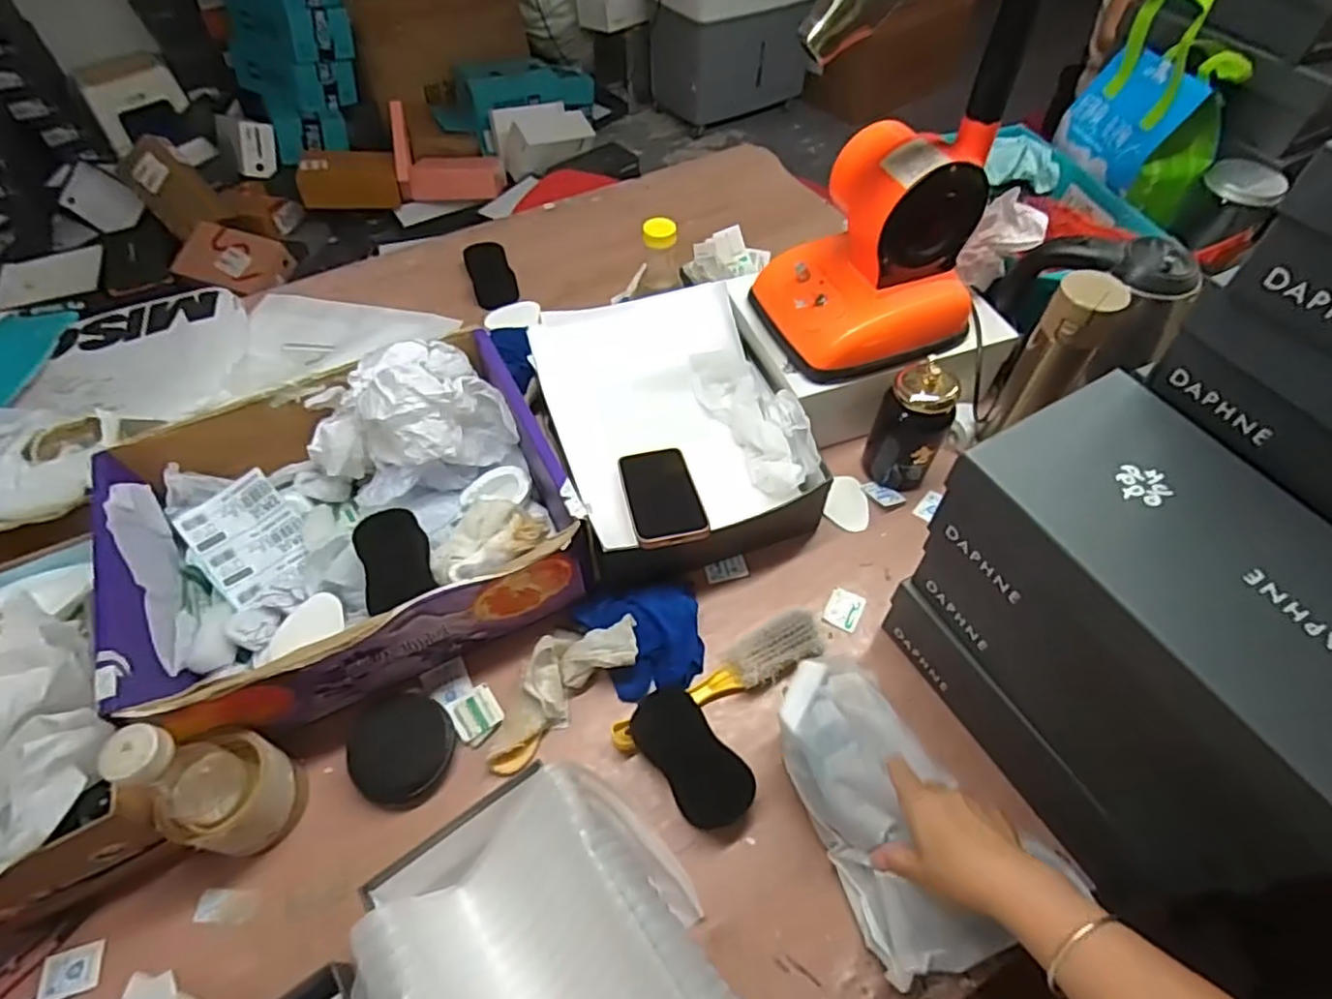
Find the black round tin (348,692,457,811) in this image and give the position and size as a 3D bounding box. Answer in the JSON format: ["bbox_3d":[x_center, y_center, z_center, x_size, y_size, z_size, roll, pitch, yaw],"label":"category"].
[{"bbox_3d":[-0.244,0.228,0.630,0.089,0.026,0.094,0,55,0],"label":"black round tin"}]

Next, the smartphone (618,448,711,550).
[{"bbox_3d":[-0.005,-0.005,0.713,0.074,0.011,0.140,-8,40,-8],"label":"smartphone"}]

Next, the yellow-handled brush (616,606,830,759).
[{"bbox_3d":[0.058,0.175,0.664,0.236,0.036,0.048,-25,58,-16],"label":"yellow-handled brush"}]

